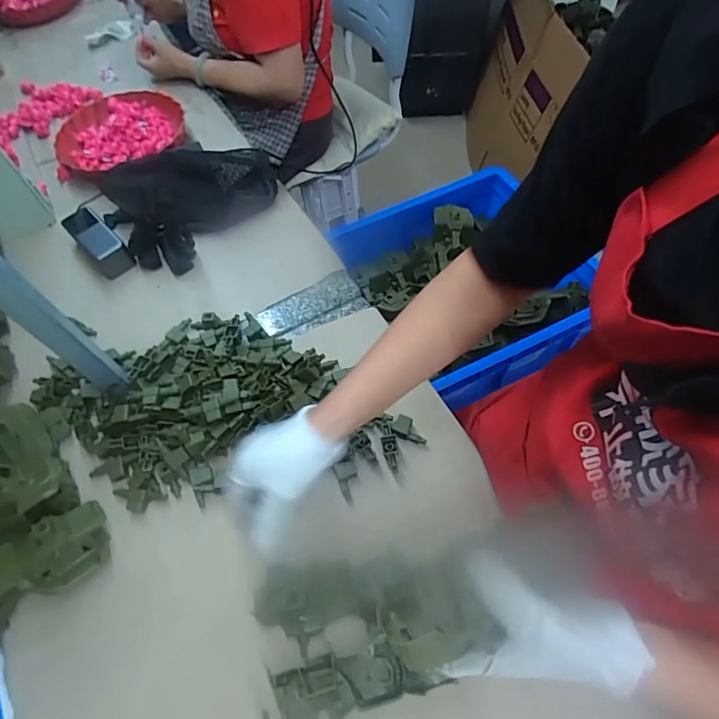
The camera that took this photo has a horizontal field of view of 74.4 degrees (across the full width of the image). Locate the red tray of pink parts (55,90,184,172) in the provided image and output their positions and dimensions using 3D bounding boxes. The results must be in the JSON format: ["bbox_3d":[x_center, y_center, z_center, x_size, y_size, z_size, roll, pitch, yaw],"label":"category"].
[{"bbox_3d":[-0.479,-0.467,0.957,0.244,0.047,0.214,-12,59,-3],"label":"red tray of pink parts"}]

